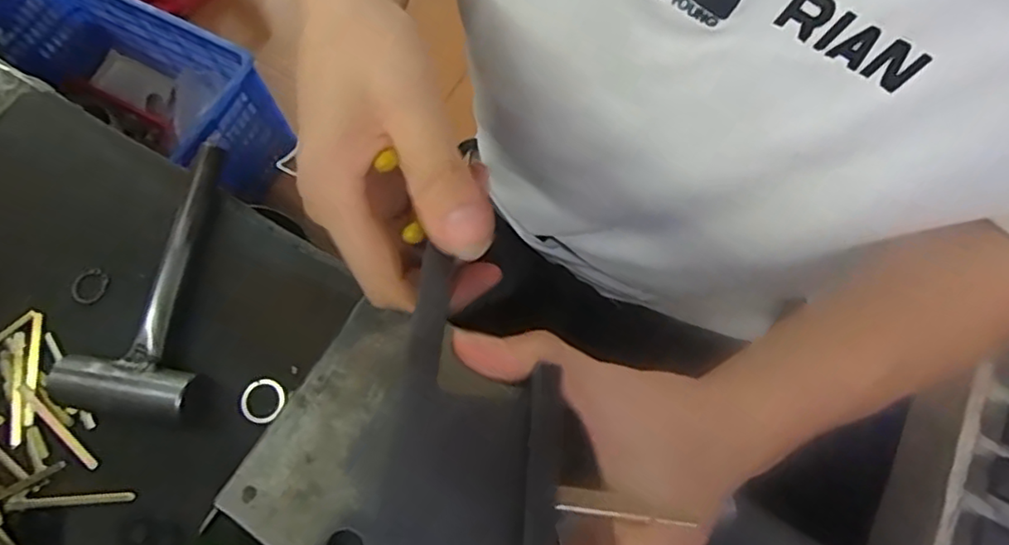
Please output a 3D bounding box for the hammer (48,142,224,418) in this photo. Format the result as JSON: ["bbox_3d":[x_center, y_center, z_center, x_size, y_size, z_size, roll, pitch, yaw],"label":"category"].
[{"bbox_3d":[-0.206,0.001,0.379,0.073,0.033,0.167,6,71,3],"label":"hammer"}]

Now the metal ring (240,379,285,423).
[{"bbox_3d":[-0.143,0.076,0.366,0.025,0.005,0.026,0,71,1],"label":"metal ring"}]

